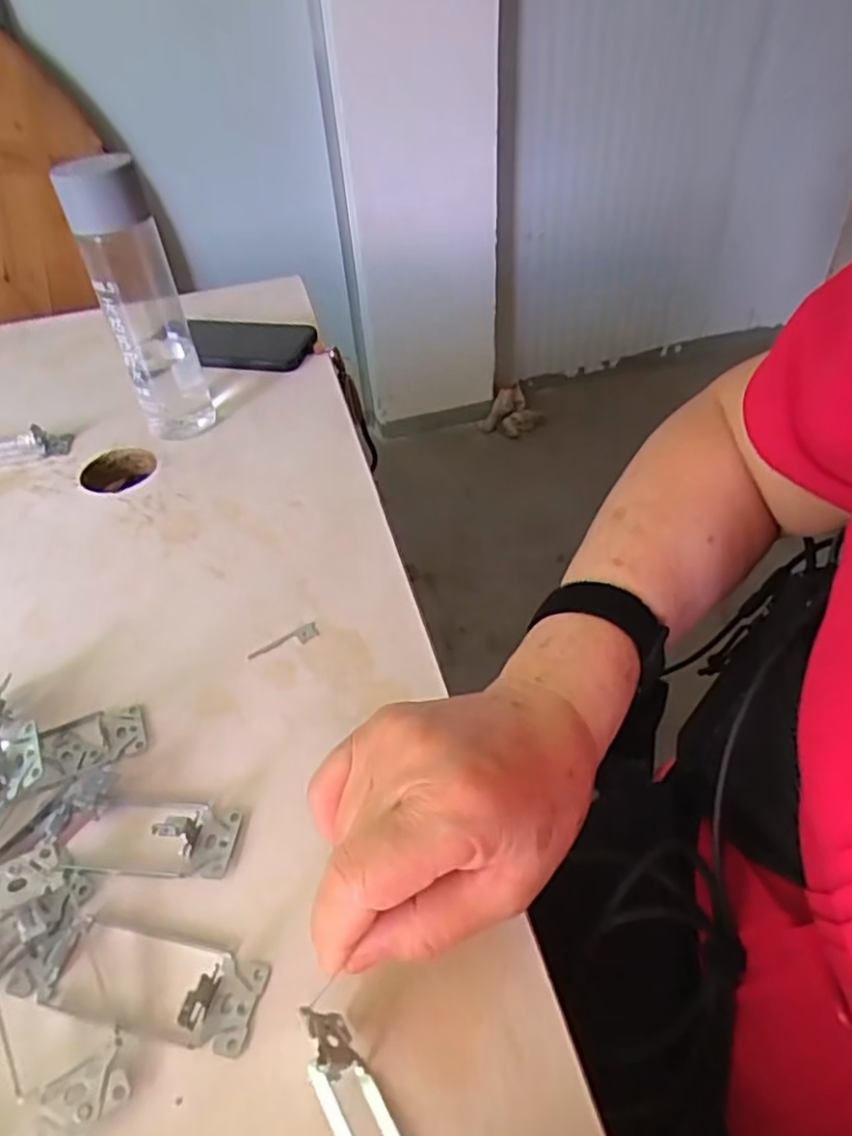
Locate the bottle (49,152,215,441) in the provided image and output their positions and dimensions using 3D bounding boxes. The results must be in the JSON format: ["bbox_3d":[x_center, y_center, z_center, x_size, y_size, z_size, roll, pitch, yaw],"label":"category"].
[{"bbox_3d":[-0.220,-0.205,0.543,0.056,0.210,0.066,-15,45,-12],"label":"bottle"}]

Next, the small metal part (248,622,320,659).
[{"bbox_3d":[-0.085,0.045,0.416,0.043,0.004,0.012,-27,49,-22],"label":"small metal part"}]

